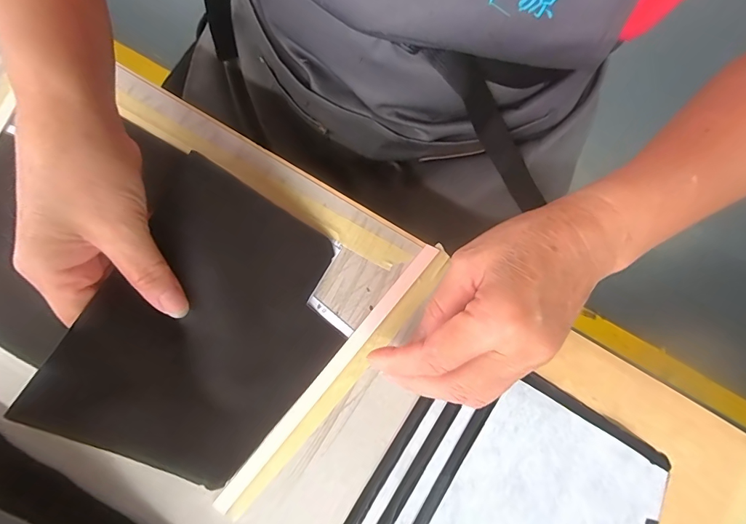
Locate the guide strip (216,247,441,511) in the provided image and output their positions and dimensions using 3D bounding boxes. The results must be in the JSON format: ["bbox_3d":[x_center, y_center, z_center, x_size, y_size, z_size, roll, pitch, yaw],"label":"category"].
[{"bbox_3d":[-0.028,0.072,0.269,0.011,0.004,0.214,39,81,5],"label":"guide strip"}]

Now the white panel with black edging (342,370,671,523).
[{"bbox_3d":[0.085,0.161,0.255,0.168,0.006,0.171,33,81,4],"label":"white panel with black edging"}]

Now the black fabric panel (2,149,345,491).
[{"bbox_3d":[-0.093,0.041,0.245,0.132,0.023,0.166,33,78,-23],"label":"black fabric panel"}]

